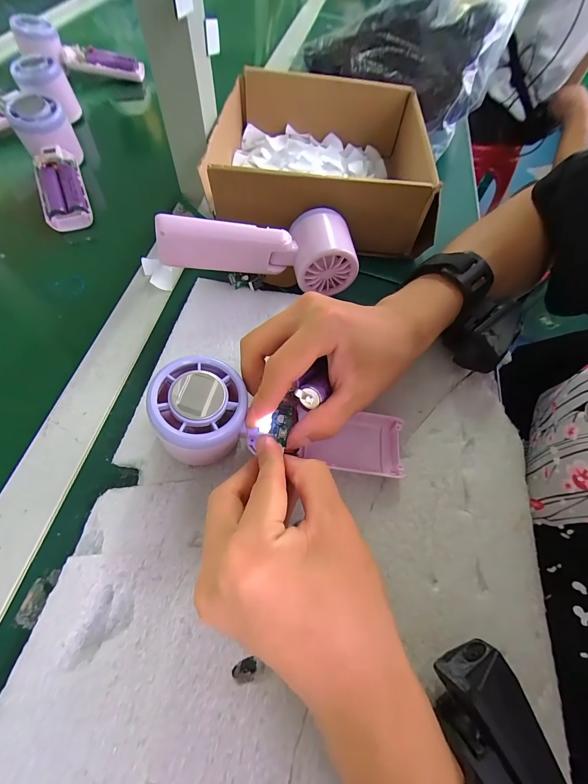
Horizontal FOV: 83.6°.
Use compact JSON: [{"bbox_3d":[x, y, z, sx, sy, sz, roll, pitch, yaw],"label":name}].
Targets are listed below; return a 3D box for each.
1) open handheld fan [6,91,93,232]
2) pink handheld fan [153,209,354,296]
[{"bbox_3d":[-0.258,-0.252,0.353,0.053,0.051,0.165,-22,67,-14],"label":"open handheld fan"},{"bbox_3d":[-0.028,-0.123,0.280,0.157,0.062,0.046,-6,64,-7],"label":"pink handheld fan"}]

